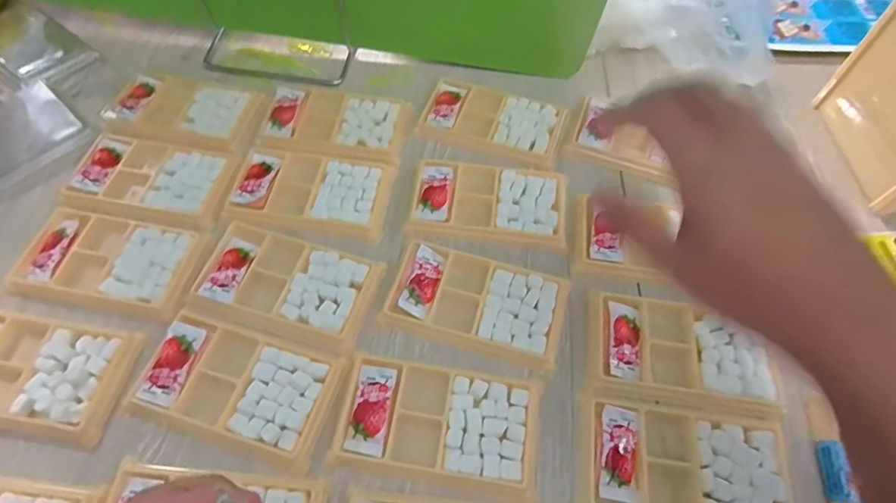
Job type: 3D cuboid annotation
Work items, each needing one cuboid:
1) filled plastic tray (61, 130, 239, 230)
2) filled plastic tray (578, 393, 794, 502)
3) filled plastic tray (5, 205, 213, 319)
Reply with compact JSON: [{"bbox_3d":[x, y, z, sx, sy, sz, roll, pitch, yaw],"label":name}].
[{"bbox_3d":[-0.261,-0.063,0.426,0.134,0.010,0.078,12,62,5],"label":"filled plastic tray"},{"bbox_3d":[0.157,0.143,0.319,0.134,0.010,0.077,9,62,4],"label":"filled plastic tray"},{"bbox_3d":[-0.268,0.007,0.385,0.135,0.011,0.073,9,62,4],"label":"filled plastic tray"}]

